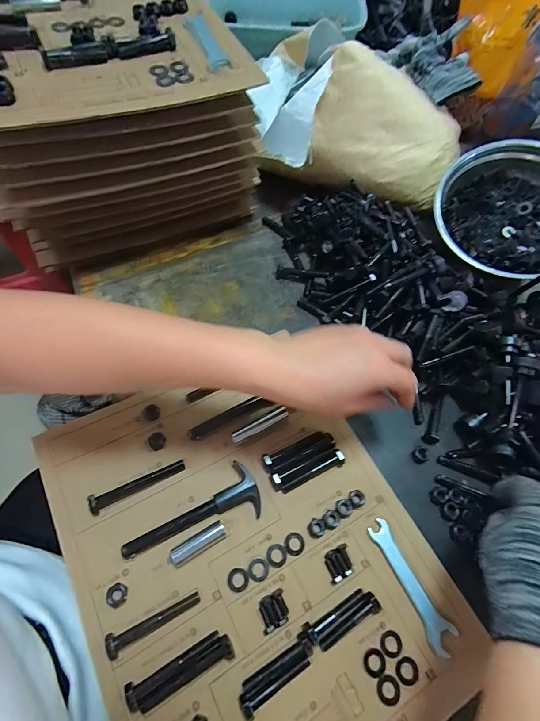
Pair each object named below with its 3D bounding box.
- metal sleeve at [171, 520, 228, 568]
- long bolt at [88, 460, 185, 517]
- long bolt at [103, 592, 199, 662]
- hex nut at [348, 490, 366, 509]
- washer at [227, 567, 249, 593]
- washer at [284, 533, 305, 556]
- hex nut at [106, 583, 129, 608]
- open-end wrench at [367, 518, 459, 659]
[{"bbox_3d":[-0.066,0.169,0.318,0.052,0.010,0.016,-27,71,-17],"label":"metal sleeve"},{"bbox_3d":[-0.128,0.120,0.335,0.089,0.013,0.015,-25,71,-17],"label":"long bolt"},{"bbox_3d":[-0.096,0.217,0.287,0.075,0.011,0.016,-23,70,-16],"label":"long bolt"},{"bbox_3d":[0.088,0.140,0.350,0.017,0.007,0.016,-18,69,-14],"label":"hex nut"},{"bbox_3d":[-0.029,0.198,0.312,0.019,0.004,0.019,2,65,-5],"label":"washer"},{"bbox_3d":[0.024,0.175,0.329,0.019,0.004,0.019,2,65,-5],"label":"washer"},{"bbox_3d":[-0.130,0.199,0.293,0.016,0.007,0.017,5,65,-4],"label":"hex nut"},{"bbox_3d":[0.129,0.205,0.318,0.026,0.004,0.110,-25,71,-17],"label":"open-end wrench"}]

